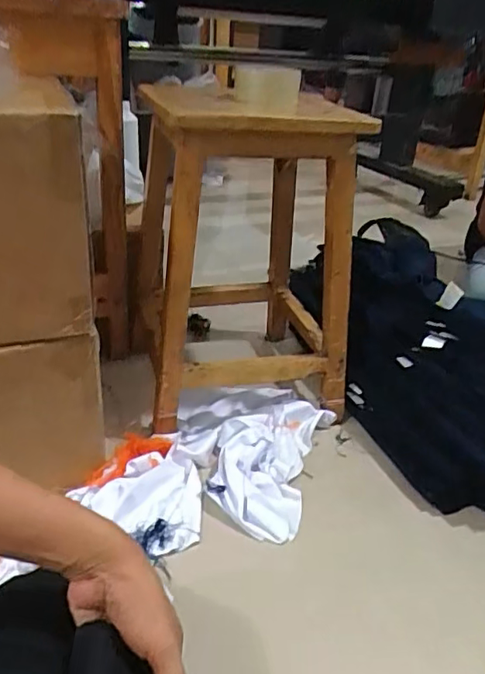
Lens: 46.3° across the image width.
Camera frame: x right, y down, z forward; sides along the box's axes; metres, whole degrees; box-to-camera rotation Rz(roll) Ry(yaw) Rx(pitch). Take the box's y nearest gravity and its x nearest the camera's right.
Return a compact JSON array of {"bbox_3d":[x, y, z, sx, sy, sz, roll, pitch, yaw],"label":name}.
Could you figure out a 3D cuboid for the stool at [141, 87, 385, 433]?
[{"bbox_3d":[-0.003,-0.140,0.974,0.320,0.501,0.342,-4,30,-15],"label":"stool"}]

